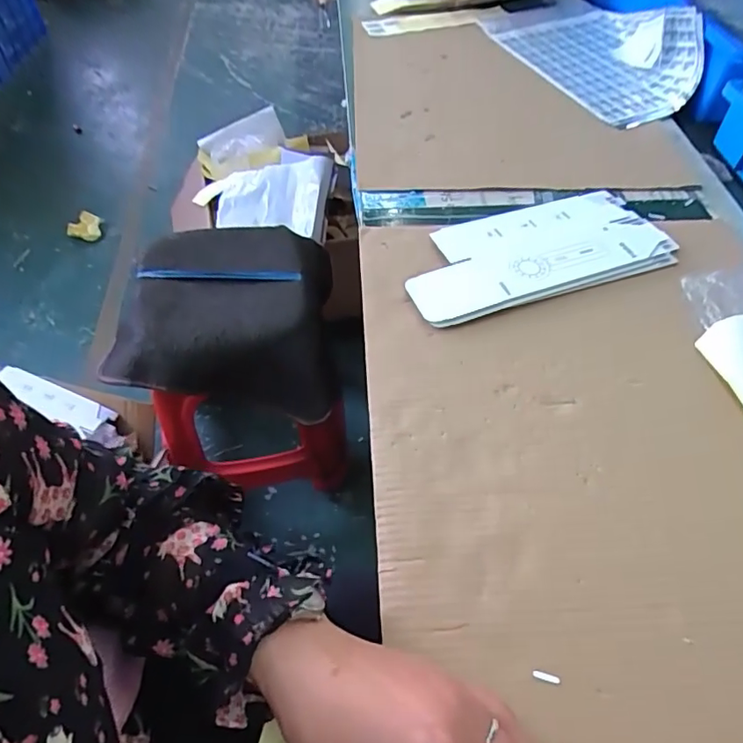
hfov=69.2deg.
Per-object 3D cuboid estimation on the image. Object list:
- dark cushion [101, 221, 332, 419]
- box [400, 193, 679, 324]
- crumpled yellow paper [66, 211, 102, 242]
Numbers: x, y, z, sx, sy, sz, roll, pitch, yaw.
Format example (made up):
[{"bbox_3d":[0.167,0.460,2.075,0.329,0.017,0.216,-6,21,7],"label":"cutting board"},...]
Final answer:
[{"bbox_3d":[-0.237,-0.106,0.927,0.351,0.105,0.348,1,53,-1],"label":"dark cushion"},{"bbox_3d":[0.163,-0.126,0.552,0.277,0.014,0.127,-15,56,-13],"label":"box"},{"bbox_3d":[-0.878,-0.441,1.649,0.104,0.061,0.077,-27,58,-19],"label":"crumpled yellow paper"}]

